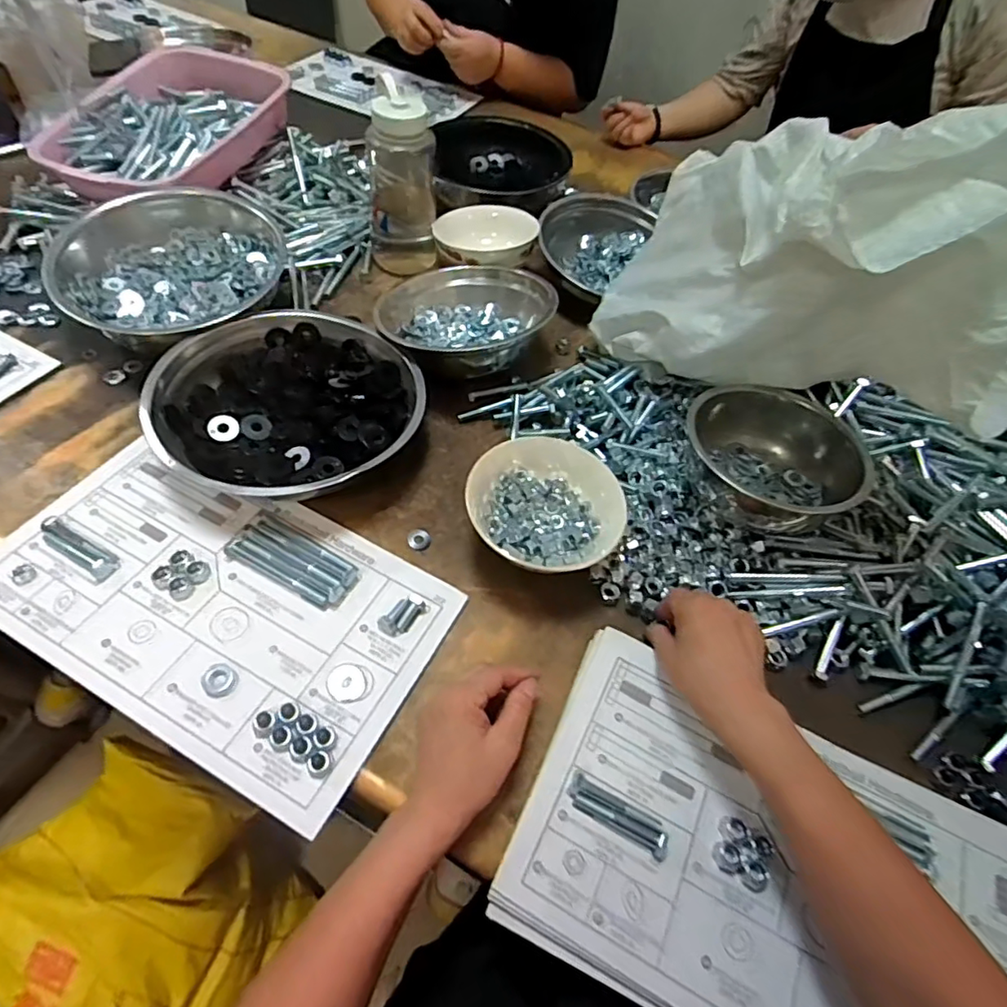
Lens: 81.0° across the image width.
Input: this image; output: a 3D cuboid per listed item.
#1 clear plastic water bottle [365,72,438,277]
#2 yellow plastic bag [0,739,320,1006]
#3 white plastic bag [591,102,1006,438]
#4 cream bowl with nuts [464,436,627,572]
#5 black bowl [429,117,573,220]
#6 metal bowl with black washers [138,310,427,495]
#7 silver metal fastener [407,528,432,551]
[{"bbox_3d":[-0.133,-0.423,0.777,0.087,0.202,0.096,0,55,-7],"label":"clear plastic water bottle"},{"bbox_3d":[-0.520,0.570,0.858,0.366,0.215,0.317,29,56,13],"label":"yellow plastic bag"},{"bbox_3d":[0.241,-0.216,0.538,0.158,0.222,0.445,-16,23,-17],"label":"white plastic bag"},{"bbox_3d":[0.035,0.007,0.566,0.141,0.063,0.130,3,54,-5],"label":"cream bowl with nuts"},{"bbox_3d":[-0.018,-0.533,0.954,0.230,0.071,0.225,3,54,-5],"label":"black bowl"},{"bbox_3d":[-0.210,-0.103,0.611,0.252,0.070,0.235,2,54,-6],"label":"metal bowl with black washers"},{"bbox_3d":[-0.082,0.035,0.572,0.023,0.004,0.024,8,56,-13],"label":"silver metal fastener"}]

